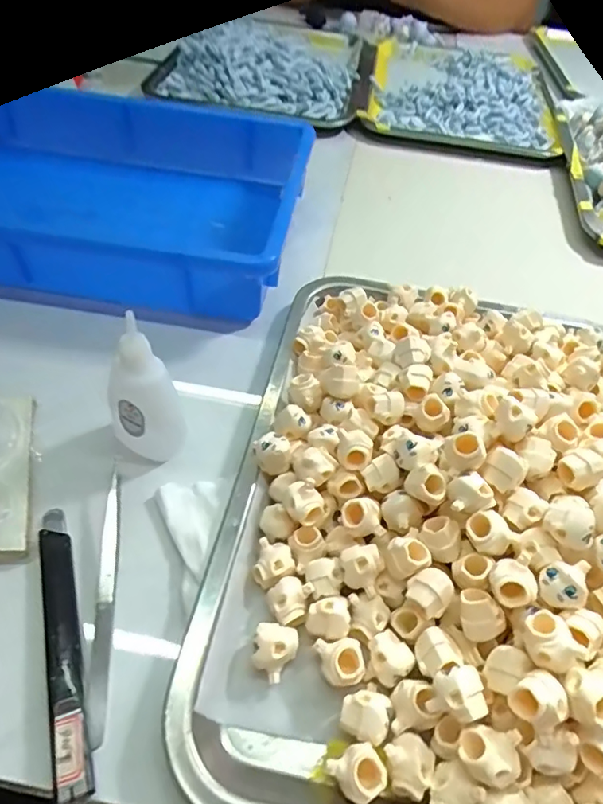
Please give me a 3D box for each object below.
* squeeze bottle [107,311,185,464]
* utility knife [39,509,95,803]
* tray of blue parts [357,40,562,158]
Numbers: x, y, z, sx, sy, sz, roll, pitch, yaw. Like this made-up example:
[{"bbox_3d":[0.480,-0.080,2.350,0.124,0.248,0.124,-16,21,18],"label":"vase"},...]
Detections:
[{"bbox_3d":[-0.088,-0.002,0.289,0.033,0.085,0.029,-22,54,-22],"label":"squeeze bottle"},{"bbox_3d":[-0.110,0.106,0.242,0.015,0.009,0.131,-13,51,-16],"label":"utility knife"},{"bbox_3d":[0.222,-0.450,0.748,0.240,0.037,0.362,10,49,3],"label":"tray of blue parts"}]

